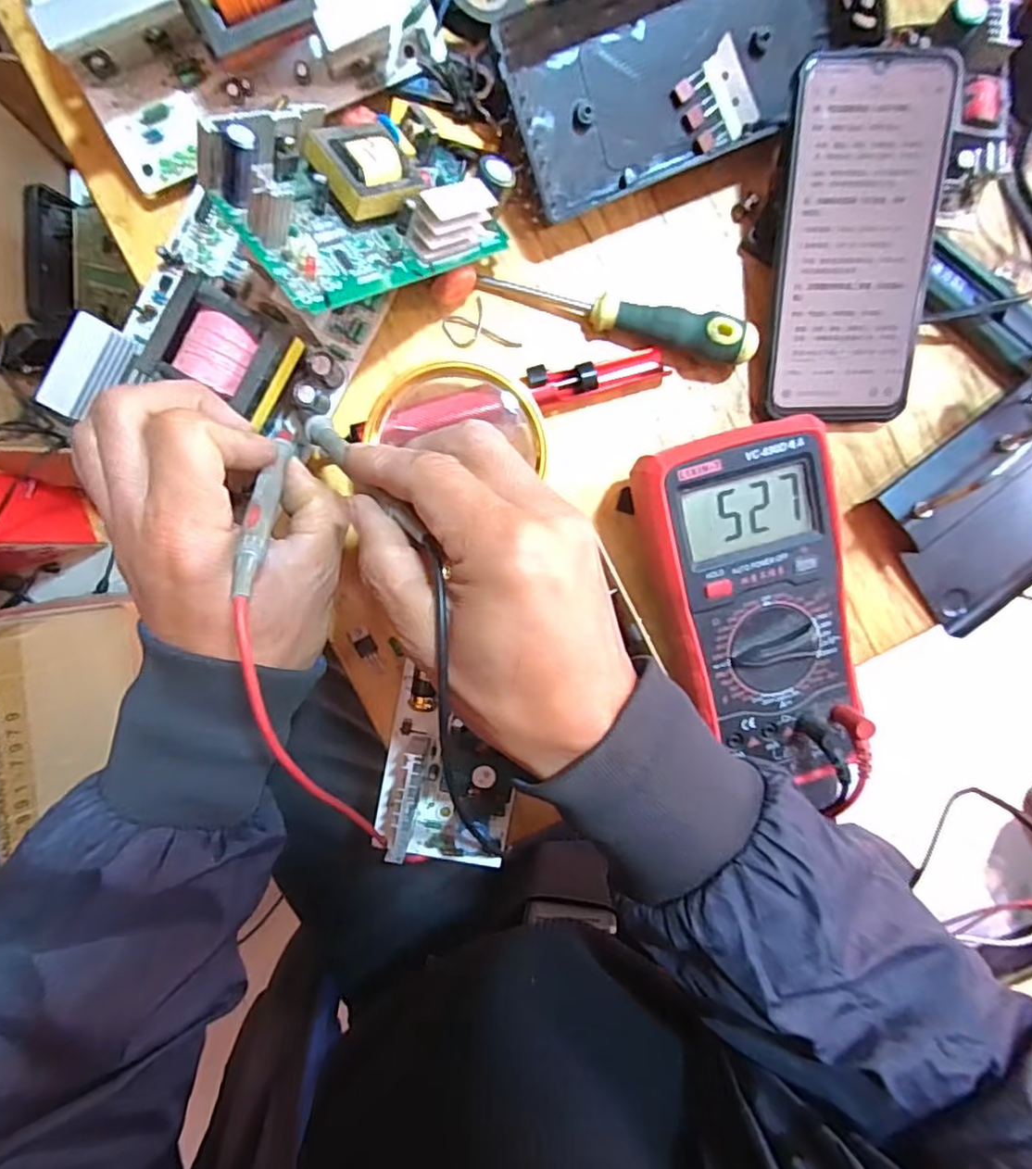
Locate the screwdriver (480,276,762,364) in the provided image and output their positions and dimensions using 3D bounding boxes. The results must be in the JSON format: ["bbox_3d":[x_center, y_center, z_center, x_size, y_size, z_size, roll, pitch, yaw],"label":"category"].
[{"bbox_3d":[0.052,-0.141,0.320,0.146,0.021,0.020,17,92,8],"label":"screwdriver"}]

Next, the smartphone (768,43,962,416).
[{"bbox_3d":[0.171,-0.168,0.305,0.078,0.011,0.163,-2,107,-3],"label":"smartphone"}]

